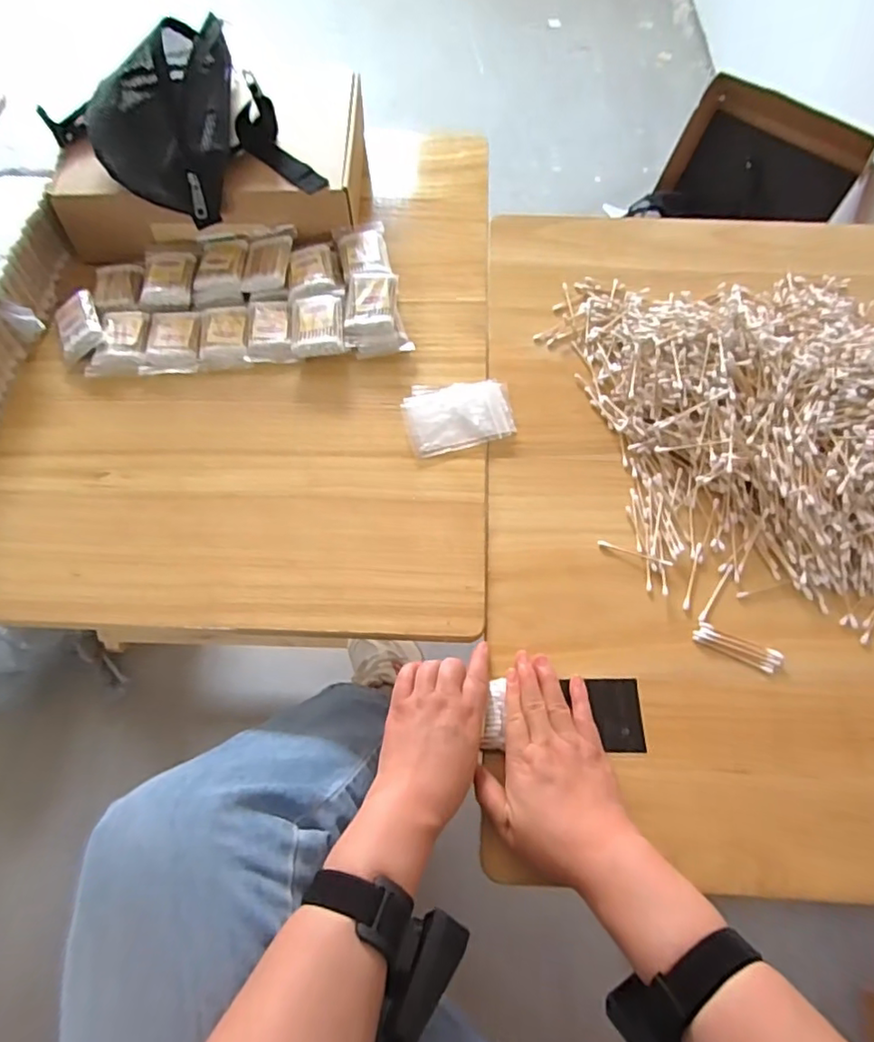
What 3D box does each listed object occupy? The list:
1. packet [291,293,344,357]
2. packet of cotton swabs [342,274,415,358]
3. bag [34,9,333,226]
[{"bbox_3d":[-0.136,-0.227,0.665,0.058,0.020,0.088,-3,64,-1],"label":"packet"},{"bbox_3d":[-0.073,-0.241,0.676,0.072,0.044,0.096,-10,64,-4],"label":"packet of cotton swabs"},{"bbox_3d":[-0.307,-0.460,0.678,0.240,0.099,0.271,-30,67,-13],"label":"bag"}]

